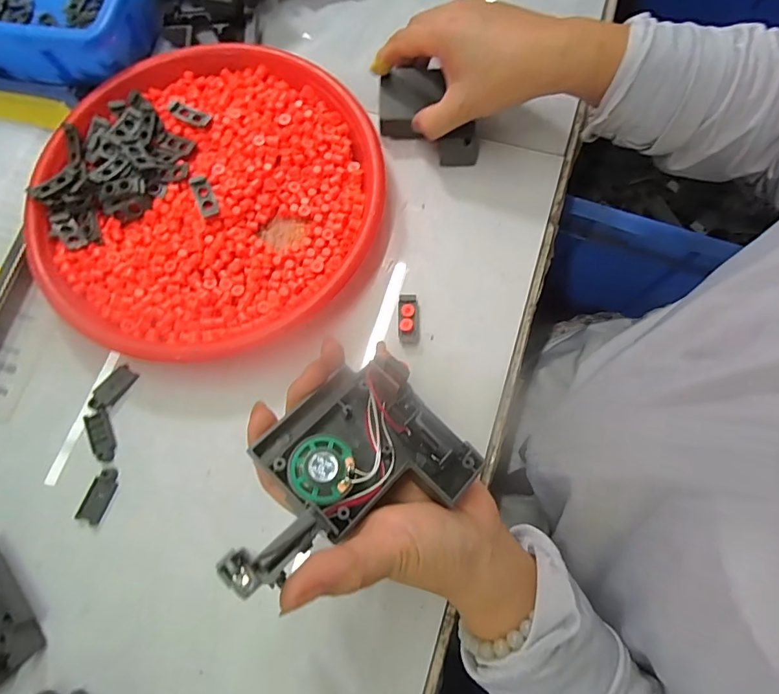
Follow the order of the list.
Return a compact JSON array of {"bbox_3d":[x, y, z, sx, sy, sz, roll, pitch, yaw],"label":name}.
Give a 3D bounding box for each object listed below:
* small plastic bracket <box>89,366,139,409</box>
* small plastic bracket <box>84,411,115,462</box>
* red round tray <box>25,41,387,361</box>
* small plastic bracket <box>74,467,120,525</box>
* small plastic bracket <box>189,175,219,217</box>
[{"bbox_3d":[-0.192,0.029,0.318,0.016,0.005,0.034,36,79,10],"label":"small plastic bracket"},{"bbox_3d":[-0.196,0.061,0.309,0.013,0.004,0.034,-27,76,-6],"label":"small plastic bracket"},{"bbox_3d":[-0.130,-0.112,0.340,0.242,0.033,0.243,0,75,1],"label":"red round tray"},{"bbox_3d":[-0.190,0.097,0.300,0.016,0.004,0.035,20,76,7],"label":"small plastic bracket"},{"bbox_3d":[-0.135,-0.110,0.334,0.011,0.010,0.032,-23,75,-5],"label":"small plastic bracket"}]

